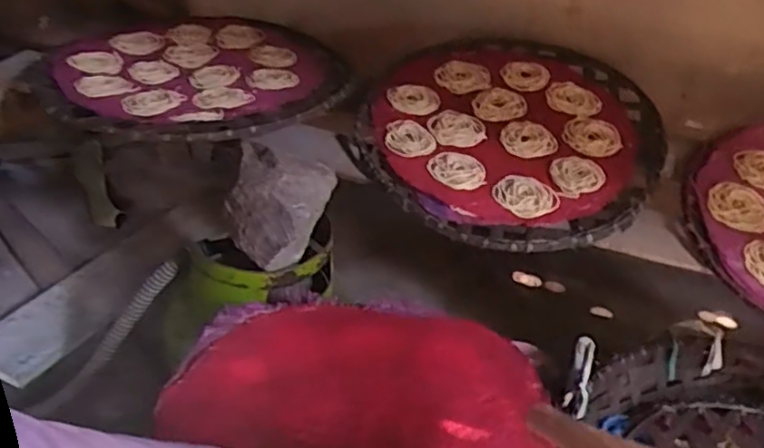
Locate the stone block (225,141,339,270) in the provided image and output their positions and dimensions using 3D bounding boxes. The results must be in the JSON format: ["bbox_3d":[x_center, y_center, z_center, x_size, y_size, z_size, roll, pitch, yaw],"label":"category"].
[{"bbox_3d":[-0.118,-0.021,0.785,0.126,0.128,0.094,31,15,32],"label":"stone block"}]

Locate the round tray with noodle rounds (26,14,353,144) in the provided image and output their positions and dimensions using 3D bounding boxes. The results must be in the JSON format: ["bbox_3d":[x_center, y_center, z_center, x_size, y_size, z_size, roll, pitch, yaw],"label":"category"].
[{"bbox_3d":[-0.250,-0.212,0.920,0.404,0.037,0.424,2,37,-2],"label":"round tray with noodle rounds"}]

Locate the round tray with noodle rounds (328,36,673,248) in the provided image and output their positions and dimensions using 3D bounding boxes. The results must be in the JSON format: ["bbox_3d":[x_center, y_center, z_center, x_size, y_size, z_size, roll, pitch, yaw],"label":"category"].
[{"bbox_3d":[0.171,-0.134,0.906,0.392,0.029,0.425,15,51,10],"label":"round tray with noodle rounds"}]

